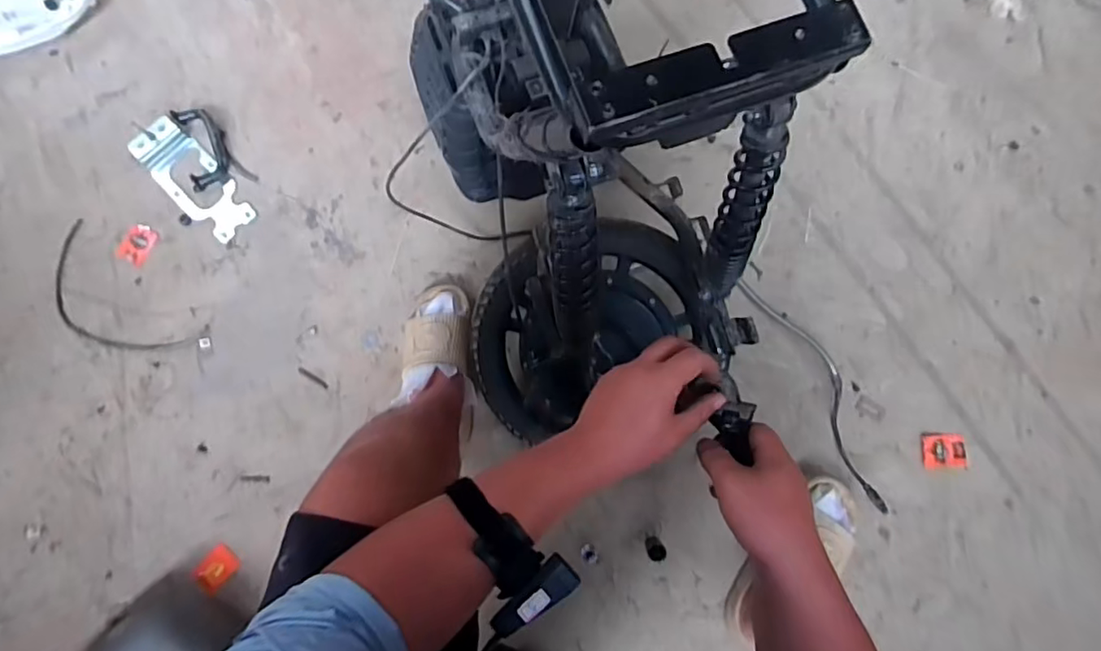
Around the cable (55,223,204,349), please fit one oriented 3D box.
[{"bbox_3d":[-0.787,-0.035,1.035,0.322,0.010,0.142,43,83,8],"label":"cable"}]

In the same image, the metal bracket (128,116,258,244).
[{"bbox_3d":[-0.651,-0.264,1.059,0.101,0.025,0.251,-42,82,-6],"label":"metal bracket"}]

